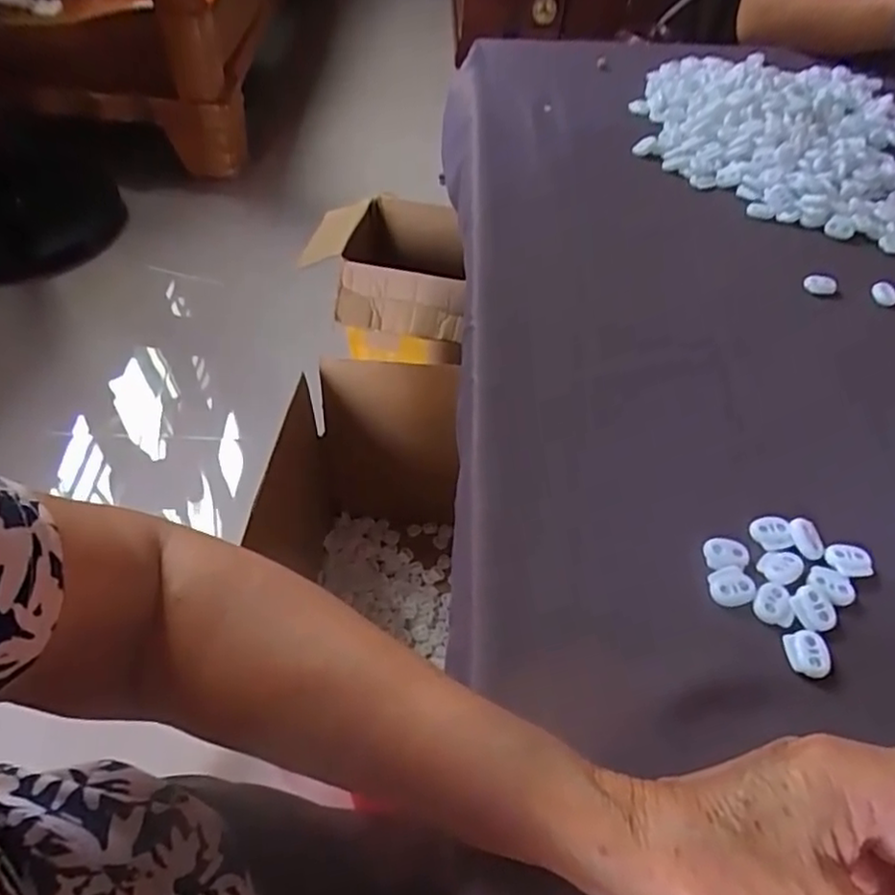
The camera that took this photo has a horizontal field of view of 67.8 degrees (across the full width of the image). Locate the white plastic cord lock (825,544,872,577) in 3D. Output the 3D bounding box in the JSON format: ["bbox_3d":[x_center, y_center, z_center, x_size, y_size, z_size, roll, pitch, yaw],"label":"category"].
[{"bbox_3d":[0.210,0.058,0.347,0.022,0.004,0.017,2,50,0],"label":"white plastic cord lock"}]

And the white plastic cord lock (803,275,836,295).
[{"bbox_3d":[0.285,-0.125,0.510,0.022,0.011,0.011,28,54,21],"label":"white plastic cord lock"}]

